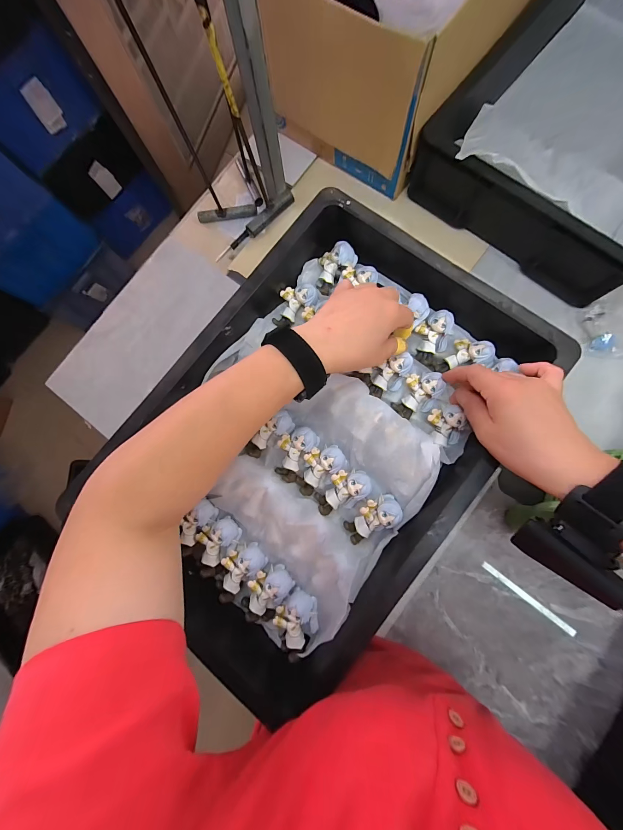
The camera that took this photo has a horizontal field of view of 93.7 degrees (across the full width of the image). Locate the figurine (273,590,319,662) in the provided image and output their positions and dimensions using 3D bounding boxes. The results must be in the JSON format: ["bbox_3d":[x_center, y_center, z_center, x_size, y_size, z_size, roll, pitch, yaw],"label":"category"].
[{"bbox_3d":[-0.016,0.222,0.307,0.044,0.025,0.062,-4,82,5],"label":"figurine"}]

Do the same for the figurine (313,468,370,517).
[{"bbox_3d":[0.034,0.085,0.324,0.063,0.025,0.037,-39,81,-1],"label":"figurine"}]

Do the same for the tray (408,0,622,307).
[{"bbox_3d":[0.530,-0.543,0.528,0.411,0.137,0.577,41,87,9],"label":"tray"}]

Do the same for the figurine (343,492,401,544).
[{"bbox_3d":[0.065,0.111,0.314,0.063,0.024,0.033,-38,80,12],"label":"figurine"}]

